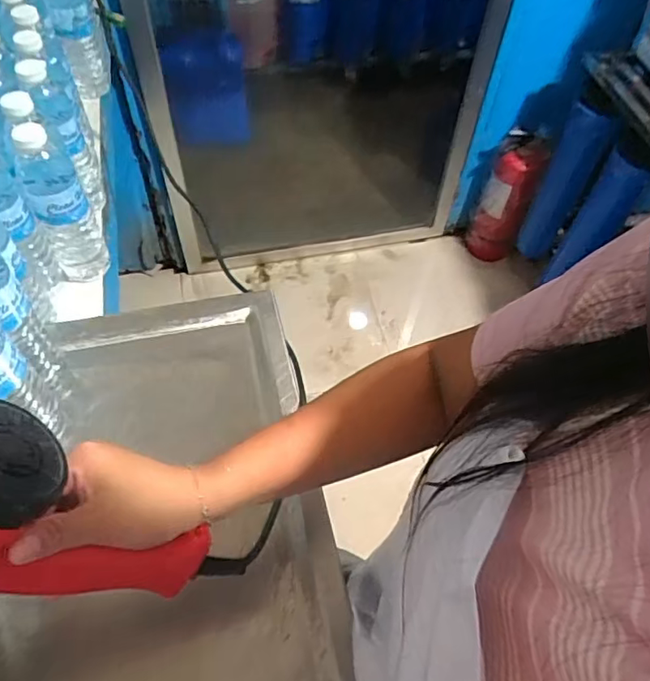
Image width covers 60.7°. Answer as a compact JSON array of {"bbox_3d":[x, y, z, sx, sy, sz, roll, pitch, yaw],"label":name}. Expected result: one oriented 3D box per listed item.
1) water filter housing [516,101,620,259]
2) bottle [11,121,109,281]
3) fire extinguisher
[{"bbox_3d":[0.665,-0.444,1.551,0.124,0.456,0.127,28,59,15],"label":"water filter housing"},{"bbox_3d":[-0.313,-0.161,0.649,0.067,0.201,0.074,-23,60,-17],"label":"bottle"},{"bbox_3d":[0.558,-0.425,1.742,0.148,0.438,0.119,15,56,7],"label":"fire extinguisher"}]

